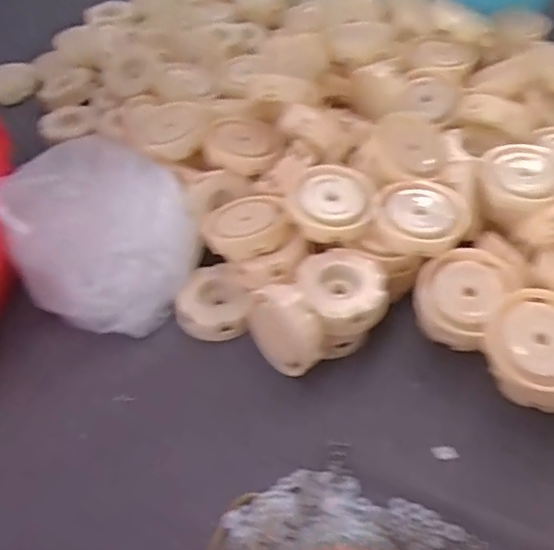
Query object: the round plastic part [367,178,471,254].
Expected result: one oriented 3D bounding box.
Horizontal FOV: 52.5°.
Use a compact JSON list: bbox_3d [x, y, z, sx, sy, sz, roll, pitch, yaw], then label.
[{"bbox_3d":[0.110,-0.045,0.430,0.068,0.026,0.055,18,52,17],"label":"round plastic part"}]

